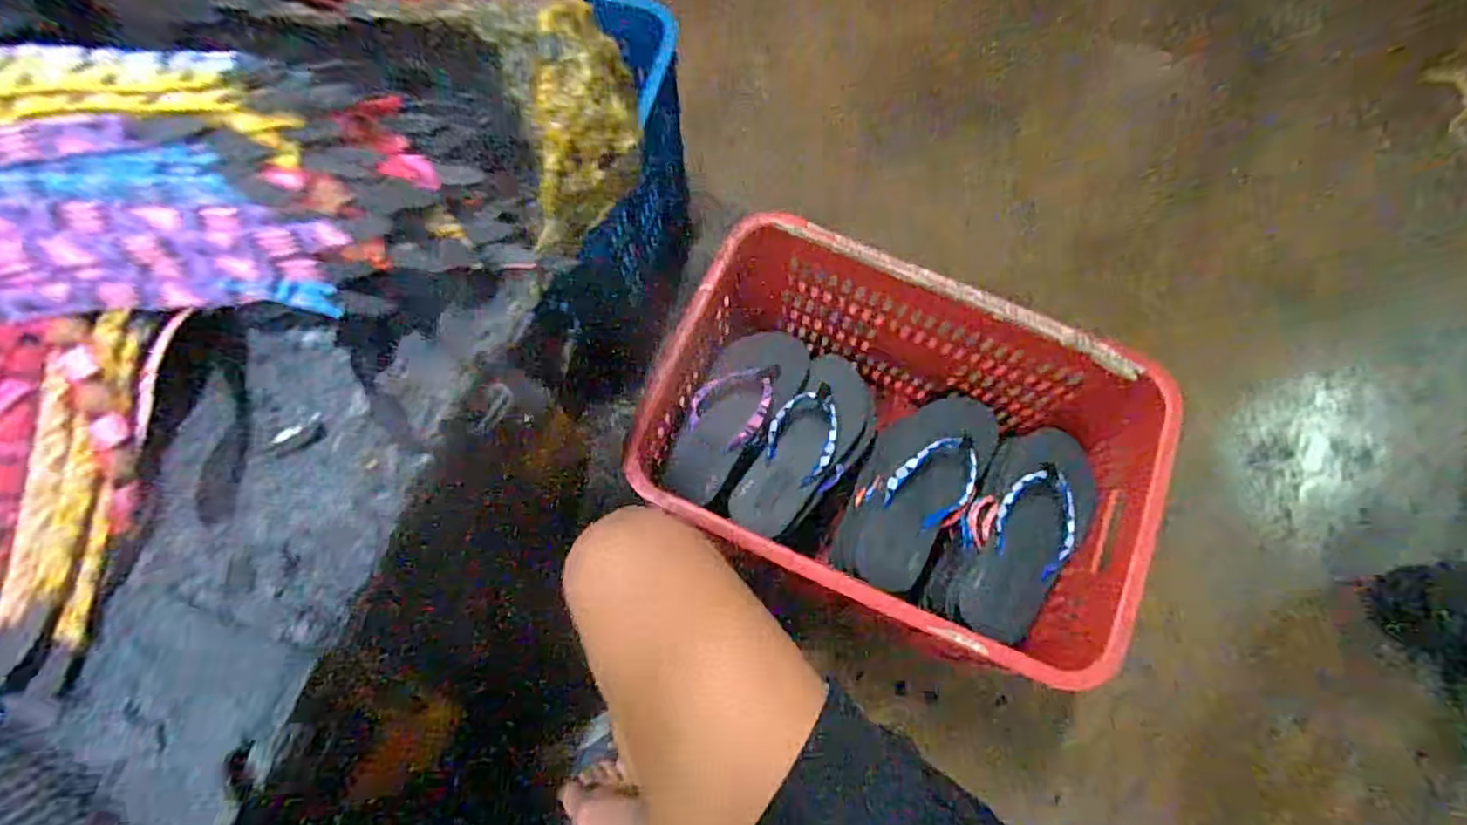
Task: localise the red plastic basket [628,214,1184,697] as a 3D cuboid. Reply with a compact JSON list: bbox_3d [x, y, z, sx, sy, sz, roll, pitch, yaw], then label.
[{"bbox_3d":[0.190,0.024,0.746,0.540,0.174,0.327,24,74,7],"label":"red plastic basket"}]

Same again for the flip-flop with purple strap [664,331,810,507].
[{"bbox_3d":[0.004,-0.012,0.765,0.096,0.055,0.208,36,76,10],"label":"flip-flop with purple strap"}]

